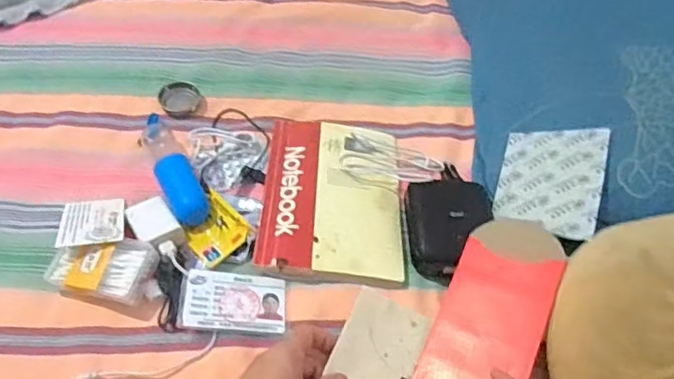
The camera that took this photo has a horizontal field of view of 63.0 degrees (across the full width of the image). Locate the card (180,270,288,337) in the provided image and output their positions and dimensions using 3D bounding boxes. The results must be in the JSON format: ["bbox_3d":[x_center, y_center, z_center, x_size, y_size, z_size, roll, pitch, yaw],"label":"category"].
[{"bbox_3d":[-0.088,0.098,0.479,0.088,0.008,0.055,7,48,-12],"label":"card"}]

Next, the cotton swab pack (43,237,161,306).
[{"bbox_3d":[-0.204,0.067,0.482,0.080,0.034,0.057,11,52,4],"label":"cotton swab pack"}]

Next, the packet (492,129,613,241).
[{"bbox_3d":[0.208,-0.009,0.542,0.099,0.006,0.126,1,55,36],"label":"packet"}]

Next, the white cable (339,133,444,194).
[{"bbox_3d":[0.059,-0.028,0.597,0.106,0.020,0.067,10,52,3],"label":"white cable"}]

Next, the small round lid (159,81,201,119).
[{"bbox_3d":[-0.178,-0.101,0.629,0.044,0.015,0.049,-20,57,-19],"label":"small round lid"}]

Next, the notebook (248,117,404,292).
[{"bbox_3d":[-0.002,0.003,0.562,0.139,0.018,0.199,4,52,-2],"label":"notebook"}]

